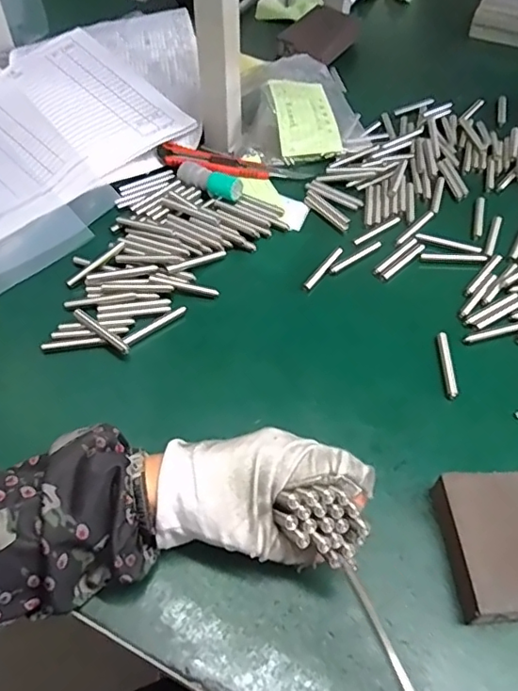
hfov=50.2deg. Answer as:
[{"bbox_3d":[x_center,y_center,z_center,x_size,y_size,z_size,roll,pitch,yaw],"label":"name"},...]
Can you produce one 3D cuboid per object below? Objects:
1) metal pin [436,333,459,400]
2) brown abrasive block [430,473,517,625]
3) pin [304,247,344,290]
[{"bbox_3d":[0.143,0.015,0.421,0.009,0.006,0.059,3,52,2],"label":"metal pin"},{"bbox_3d":[0.149,0.119,0.328,0.070,0.025,0.081,0,52,-1],"label":"brown abrasive block"},{"bbox_3d":[0.057,-0.068,0.483,0.008,0.004,0.059,30,59,19],"label":"pin"}]

